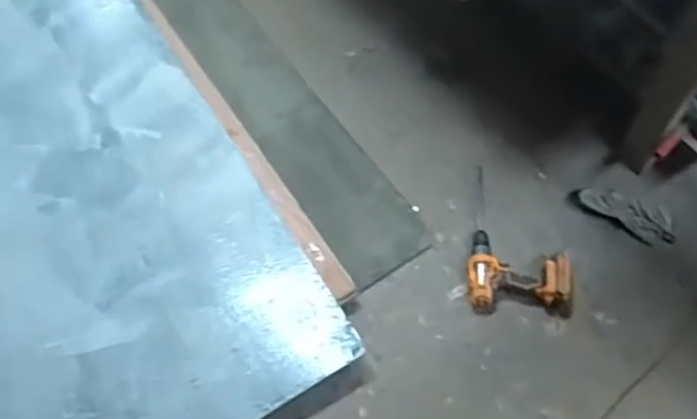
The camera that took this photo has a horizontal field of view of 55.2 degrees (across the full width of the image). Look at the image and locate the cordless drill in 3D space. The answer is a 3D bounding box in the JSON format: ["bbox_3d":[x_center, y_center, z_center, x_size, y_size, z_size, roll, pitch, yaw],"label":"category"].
[{"bbox_3d":[0.395,0.054,1.567,0.234,0.071,0.386,1,61,5],"label":"cordless drill"}]

